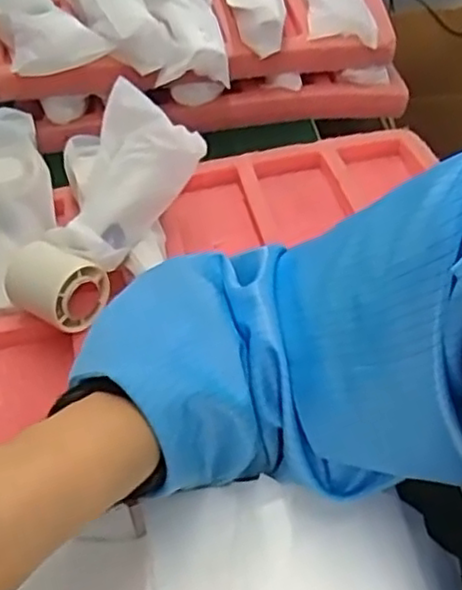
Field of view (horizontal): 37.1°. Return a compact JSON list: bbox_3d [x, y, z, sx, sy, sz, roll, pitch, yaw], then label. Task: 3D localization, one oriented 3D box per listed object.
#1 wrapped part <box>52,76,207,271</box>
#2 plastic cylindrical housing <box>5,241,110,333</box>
[{"bbox_3d":[-0.085,-0.089,0.551,0.084,0.054,0.145,24,72,11],"label":"wrapped part"},{"bbox_3d":[-0.132,-0.009,0.514,0.064,0.045,0.053,19,50,22],"label":"plastic cylindrical housing"}]

